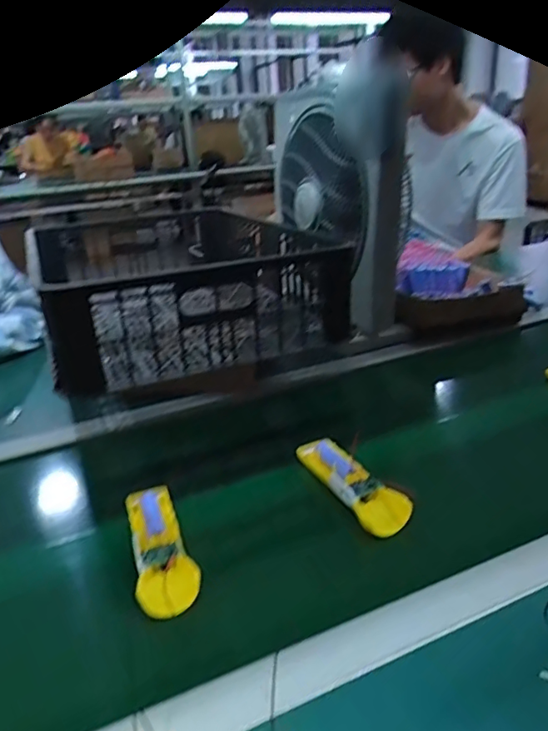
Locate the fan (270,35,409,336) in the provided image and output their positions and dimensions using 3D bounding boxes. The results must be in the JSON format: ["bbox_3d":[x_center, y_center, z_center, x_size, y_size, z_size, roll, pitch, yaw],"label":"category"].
[{"bbox_3d":[0.103,-0.281,0.954,0.116,0.380,0.349,-11,27,-14],"label":"fan"}]

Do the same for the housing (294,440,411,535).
[{"bbox_3d":[0.085,0.125,0.604,0.048,0.028,0.169,-14,28,-20],"label":"housing"}]

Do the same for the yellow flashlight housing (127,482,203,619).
[{"bbox_3d":[-0.113,0.170,0.528,0.053,0.015,0.166,-13,27,-18],"label":"yellow flashlight housing"}]

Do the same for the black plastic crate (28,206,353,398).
[{"bbox_3d":[-0.172,-0.154,0.894,0.389,0.134,0.565,-13,27,-18],"label":"black plastic crate"}]

